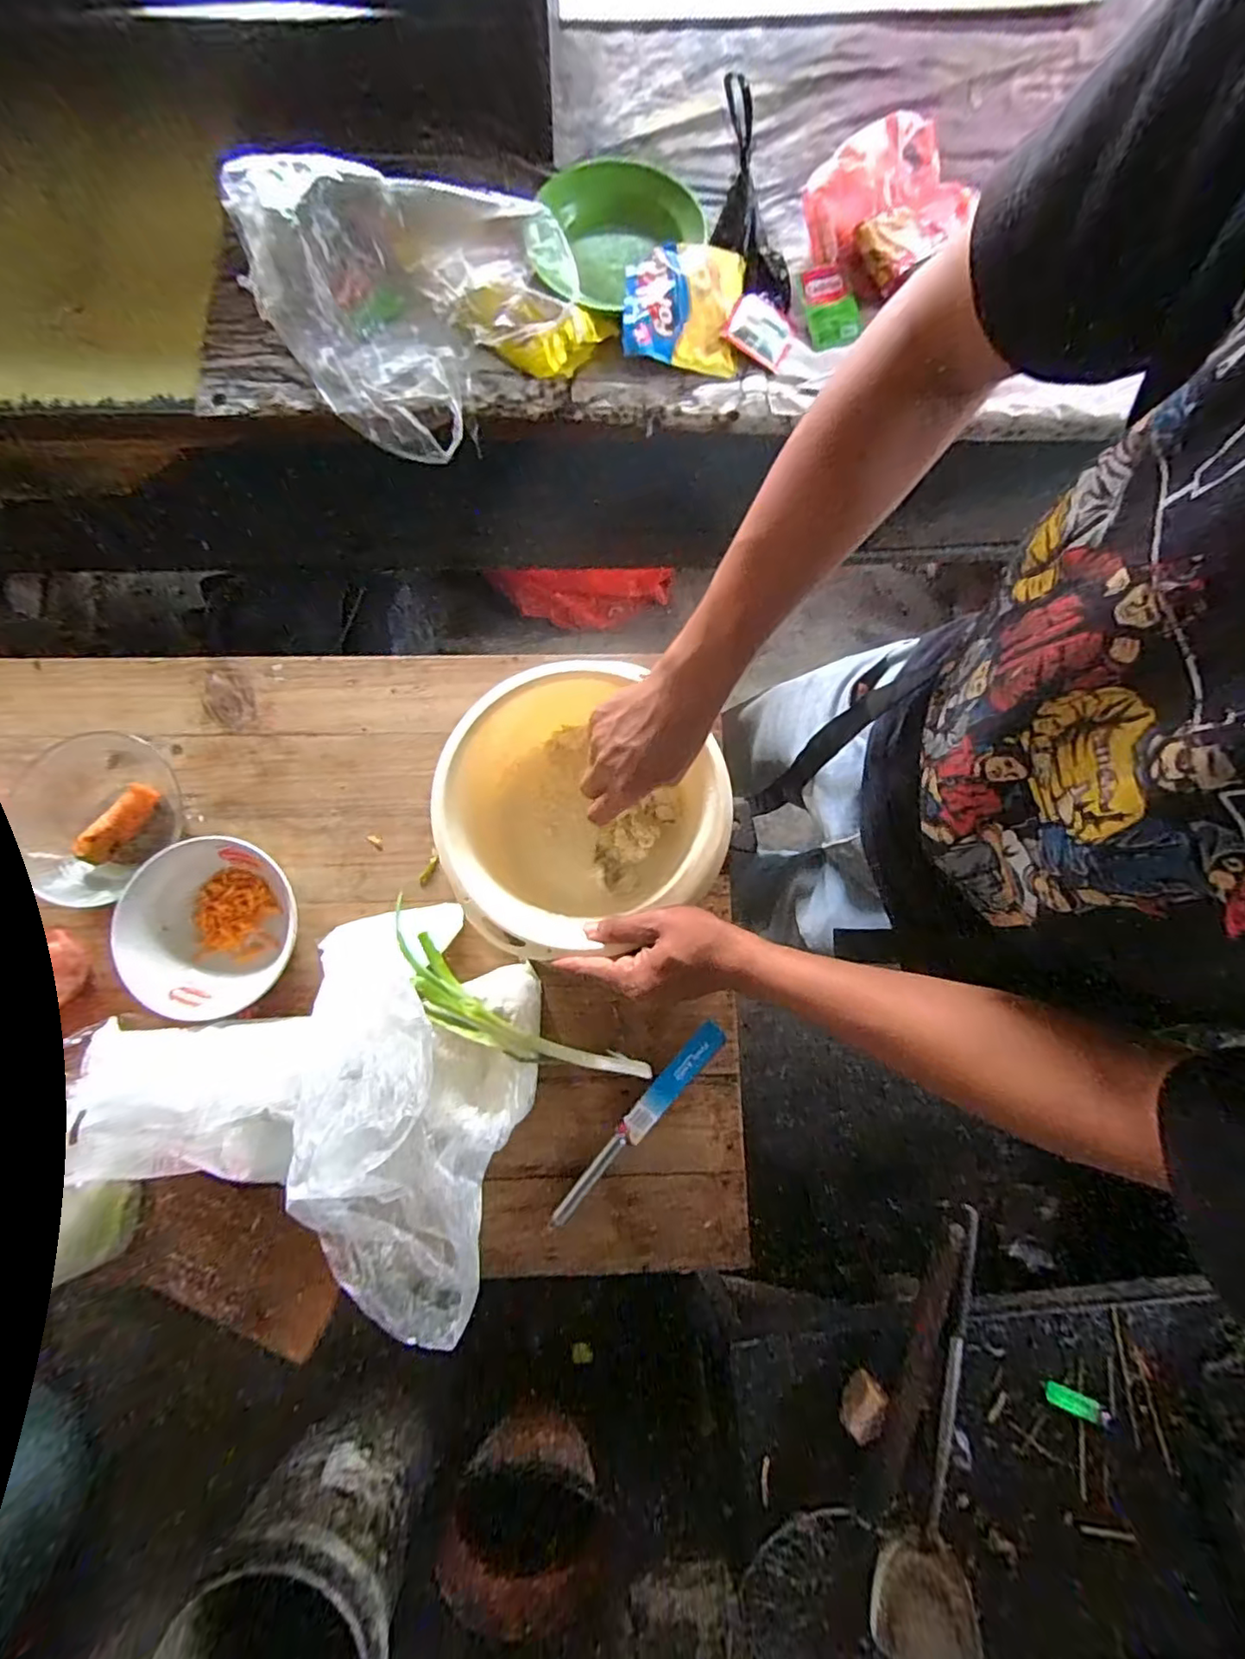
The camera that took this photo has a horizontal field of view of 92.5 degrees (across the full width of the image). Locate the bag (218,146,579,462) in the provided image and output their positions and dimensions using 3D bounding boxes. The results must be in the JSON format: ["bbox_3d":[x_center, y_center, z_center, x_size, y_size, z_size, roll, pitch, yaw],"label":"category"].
[{"bbox_3d":[-0.245,-0.606,0.654,0.270,0.113,0.304,-42,82,-8],"label":"bag"}]

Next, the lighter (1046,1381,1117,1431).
[{"bbox_3d":[0.588,0.741,0.764,0.075,0.014,0.027,17,79,19],"label":"lighter"}]

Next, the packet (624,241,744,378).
[{"bbox_3d":[0.072,-0.616,0.699,0.140,0.043,0.140,2,79,0],"label":"packet"}]

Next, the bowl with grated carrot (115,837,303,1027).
[{"bbox_3d":[-0.377,0.090,0.553,0.143,0.053,0.161,-19,80,-5],"label":"bowl with grated carrot"}]

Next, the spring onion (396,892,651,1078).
[{"bbox_3d":[-0.112,0.166,0.535,0.289,0.072,0.067,33,80,6],"label":"spring onion"}]

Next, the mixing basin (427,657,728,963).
[{"bbox_3d":[-0.042,-0.019,0.542,0.227,0.106,0.224,0,79,-1],"label":"mixing basin"}]

